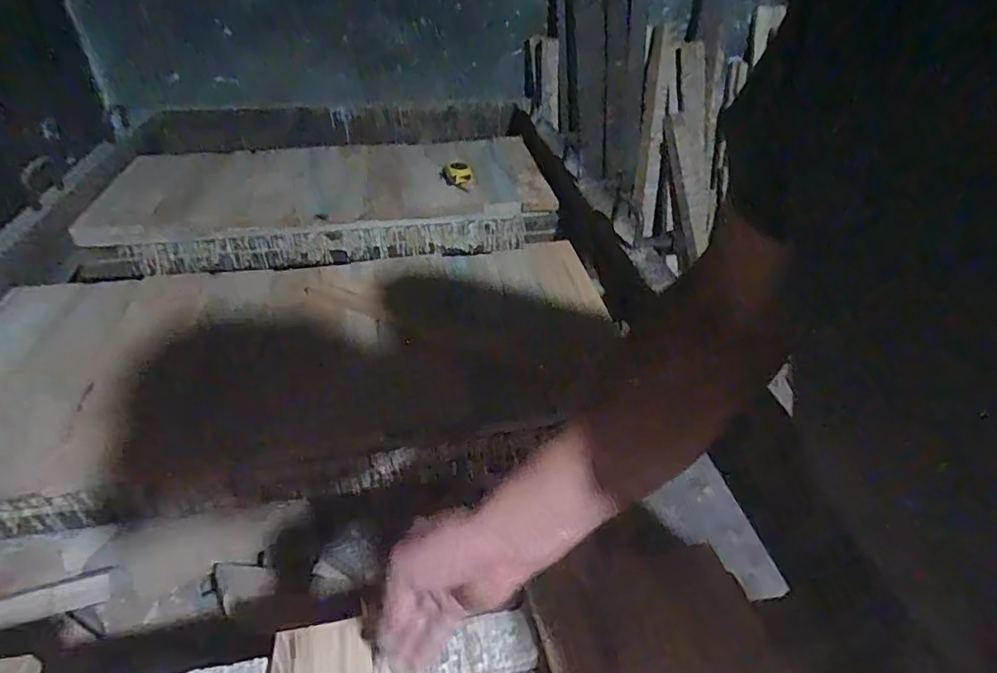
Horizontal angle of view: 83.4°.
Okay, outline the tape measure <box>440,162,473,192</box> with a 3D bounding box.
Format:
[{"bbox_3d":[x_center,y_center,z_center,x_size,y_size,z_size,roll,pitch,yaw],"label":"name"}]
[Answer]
[{"bbox_3d":[-0.096,-0.363,1.281,0.071,0.050,0.045,-1,37,-4],"label":"tape measure"}]

